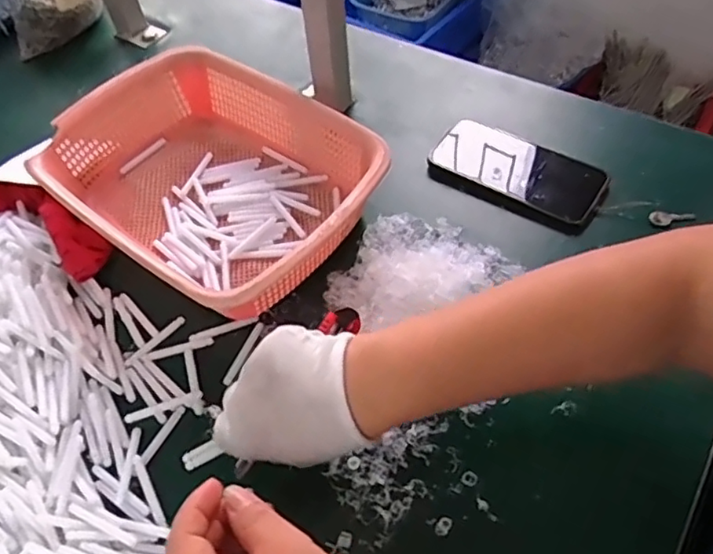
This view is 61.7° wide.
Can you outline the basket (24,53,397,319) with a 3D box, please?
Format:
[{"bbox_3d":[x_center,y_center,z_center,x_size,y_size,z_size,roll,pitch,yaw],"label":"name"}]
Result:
[{"bbox_3d":[-0.134,-0.089,0.552,0.293,0.072,0.216,32,63,23],"label":"basket"}]

